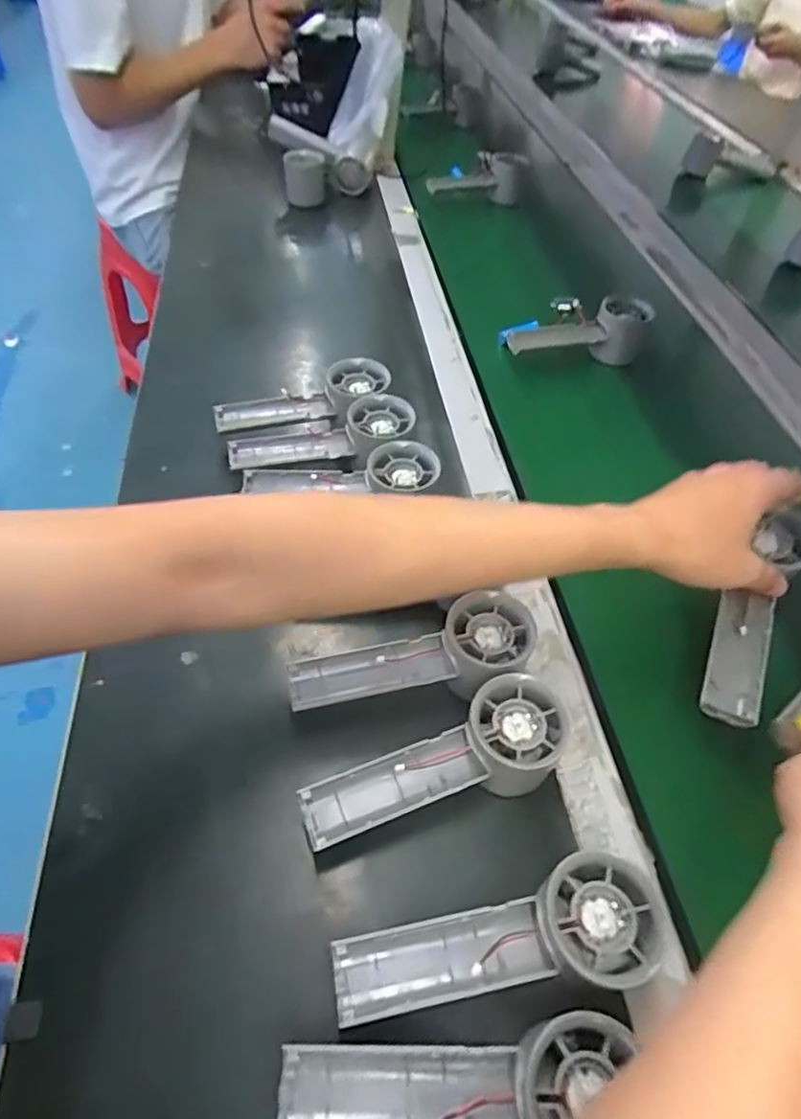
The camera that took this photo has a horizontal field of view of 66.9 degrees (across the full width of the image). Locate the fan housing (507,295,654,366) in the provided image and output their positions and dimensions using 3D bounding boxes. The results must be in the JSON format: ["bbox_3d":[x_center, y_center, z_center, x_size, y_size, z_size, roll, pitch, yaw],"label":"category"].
[{"bbox_3d":[0.193,-0.249,0.663,0.152,0.054,0.054,-8,53,-10],"label":"fan housing"}]

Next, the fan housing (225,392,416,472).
[{"bbox_3d":[-0.069,-0.109,0.525,0.161,0.023,0.044,-16,54,0],"label":"fan housing"}]

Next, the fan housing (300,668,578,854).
[{"bbox_3d":[0.023,0.123,0.354,0.158,0.057,0.052,-18,55,-18],"label":"fan housing"}]

